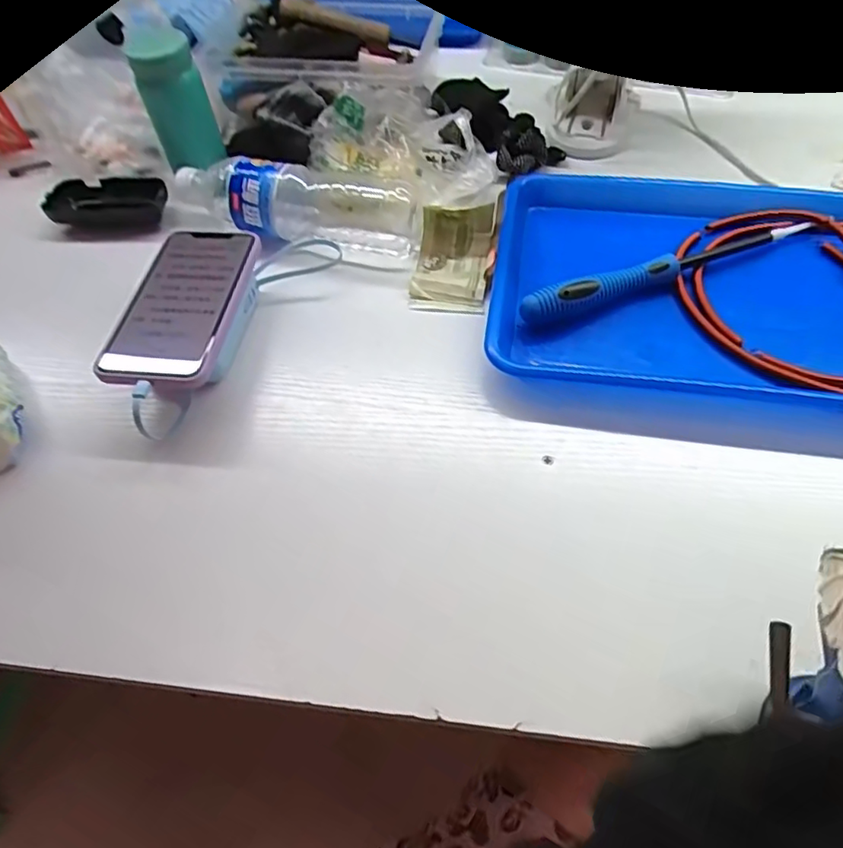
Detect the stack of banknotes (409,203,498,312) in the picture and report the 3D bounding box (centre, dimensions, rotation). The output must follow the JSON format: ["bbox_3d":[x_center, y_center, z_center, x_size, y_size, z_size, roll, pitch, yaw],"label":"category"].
[{"bbox_3d":[0.027,-0.146,0.518,0.065,0.034,0.102,8,55,7],"label":"stack of banknotes"}]

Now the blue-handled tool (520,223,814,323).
[{"bbox_3d":[0.206,-0.132,0.485,0.272,0.030,0.023,-22,57,-13],"label":"blue-handled tool"}]

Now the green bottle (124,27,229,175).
[{"bbox_3d":[-0.233,-0.307,0.569,0.058,0.113,0.052,-20,57,-12],"label":"green bottle"}]

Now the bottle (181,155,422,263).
[{"bbox_3d":[-0.117,-0.210,0.545,0.234,0.054,0.070,13,56,11],"label":"bottle"}]

